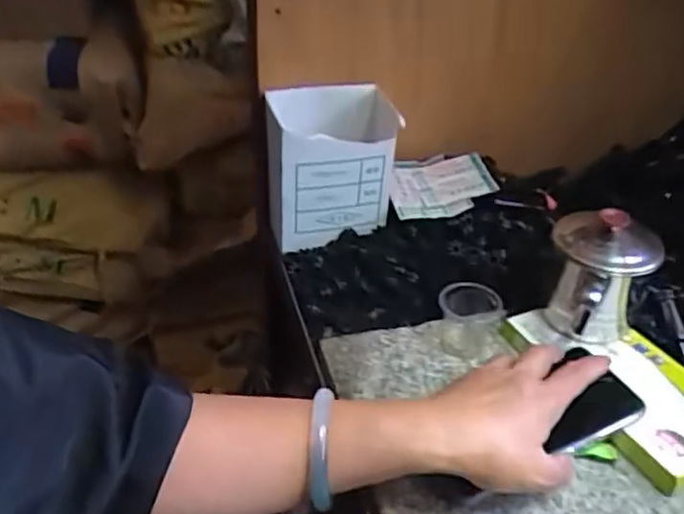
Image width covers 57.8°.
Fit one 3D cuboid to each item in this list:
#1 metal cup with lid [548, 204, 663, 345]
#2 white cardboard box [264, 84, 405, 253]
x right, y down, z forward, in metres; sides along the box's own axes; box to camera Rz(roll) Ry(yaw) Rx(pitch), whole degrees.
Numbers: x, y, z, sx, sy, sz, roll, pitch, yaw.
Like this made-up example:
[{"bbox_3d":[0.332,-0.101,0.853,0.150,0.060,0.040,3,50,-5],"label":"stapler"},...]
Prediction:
[{"bbox_3d":[0.204,0.019,0.497,0.078,0.100,0.094,15,36,18],"label":"metal cup with lid"},{"bbox_3d":[-0.012,-0.088,0.626,0.119,0.151,0.069,-11,37,-17],"label":"white cardboard box"}]

